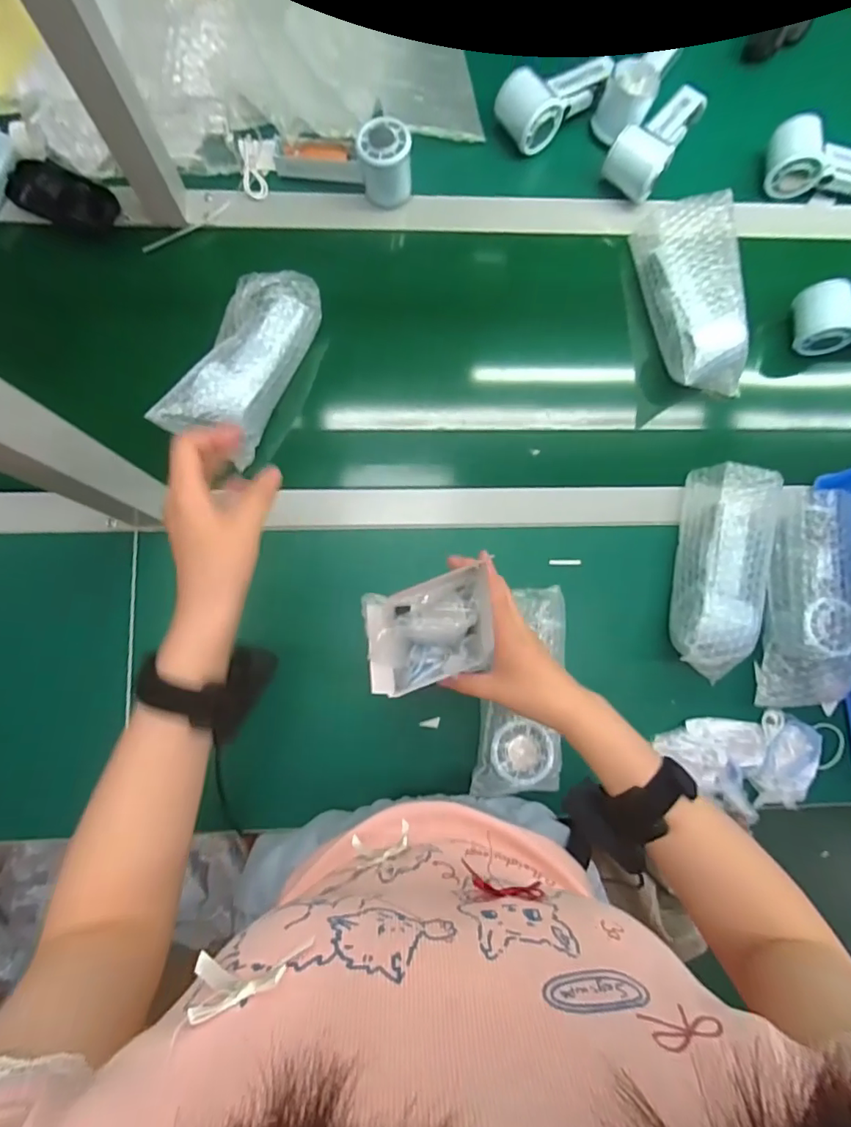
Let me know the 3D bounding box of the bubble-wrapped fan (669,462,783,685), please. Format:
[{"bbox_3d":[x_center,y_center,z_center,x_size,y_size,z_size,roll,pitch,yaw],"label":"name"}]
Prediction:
[{"bbox_3d":[0.303,0.008,0.531,0.082,0.071,0.202,10,83,-2],"label":"bubble-wrapped fan"}]

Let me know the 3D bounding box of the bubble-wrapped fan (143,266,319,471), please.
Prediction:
[{"bbox_3d":[-0.181,-0.206,0.525,0.079,0.060,0.199,25,83,0],"label":"bubble-wrapped fan"}]

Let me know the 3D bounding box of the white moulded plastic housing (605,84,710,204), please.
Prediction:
[{"bbox_3d":[0.263,-0.489,0.595,0.061,0.058,0.153,33,83,1],"label":"white moulded plastic housing"}]

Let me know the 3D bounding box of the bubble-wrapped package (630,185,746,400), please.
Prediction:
[{"bbox_3d":[0.293,-0.291,0.567,0.082,0.056,0.206,-7,84,-4],"label":"bubble-wrapped package"}]

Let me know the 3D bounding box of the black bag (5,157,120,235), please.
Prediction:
[{"bbox_3d":[-0.392,-0.395,0.569,0.103,0.027,0.061,31,83,1],"label":"black bag"}]

